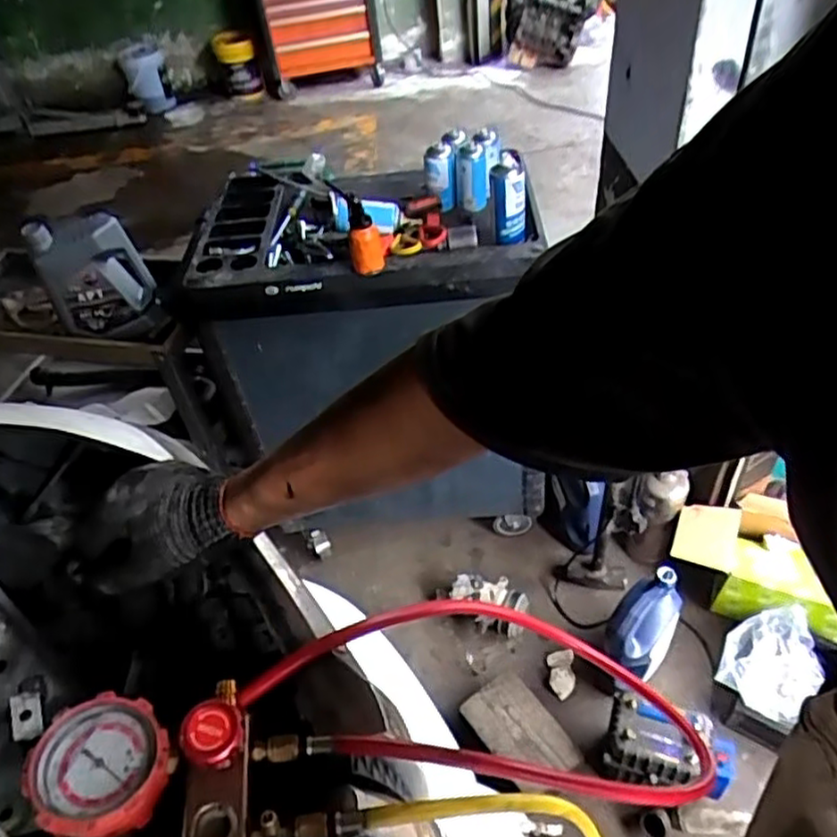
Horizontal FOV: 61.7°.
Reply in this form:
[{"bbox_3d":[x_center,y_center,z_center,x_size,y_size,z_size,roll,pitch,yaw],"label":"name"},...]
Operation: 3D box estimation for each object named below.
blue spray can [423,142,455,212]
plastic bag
[{"bbox_3d":[0.033,-0.363,1.054,0.046,0.118,0.044,-7,45,1],"label":"blue spray can"},{"bbox_3d":[0.670,0.463,1.315,0.178,0.121,0.182,29,56,31],"label":"plastic bag"}]

